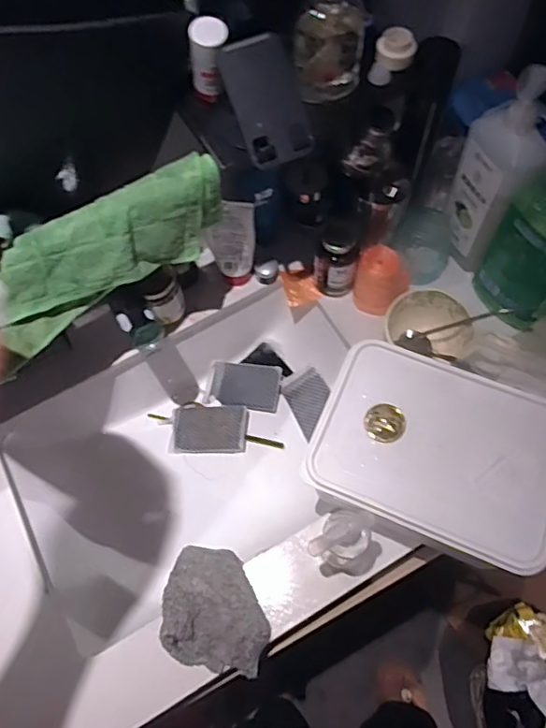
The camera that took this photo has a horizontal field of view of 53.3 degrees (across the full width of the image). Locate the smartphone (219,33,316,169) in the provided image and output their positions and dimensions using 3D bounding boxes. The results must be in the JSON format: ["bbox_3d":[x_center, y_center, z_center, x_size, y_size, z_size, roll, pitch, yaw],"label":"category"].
[{"bbox_3d":[-0.004,-0.256,0.532,0.069,0.013,0.112,-25,105,-15],"label":"smartphone"}]

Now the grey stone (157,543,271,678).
[{"bbox_3d":[-0.066,0.283,0.633,0.120,0.055,0.125,-1,65,2],"label":"grey stone"}]

